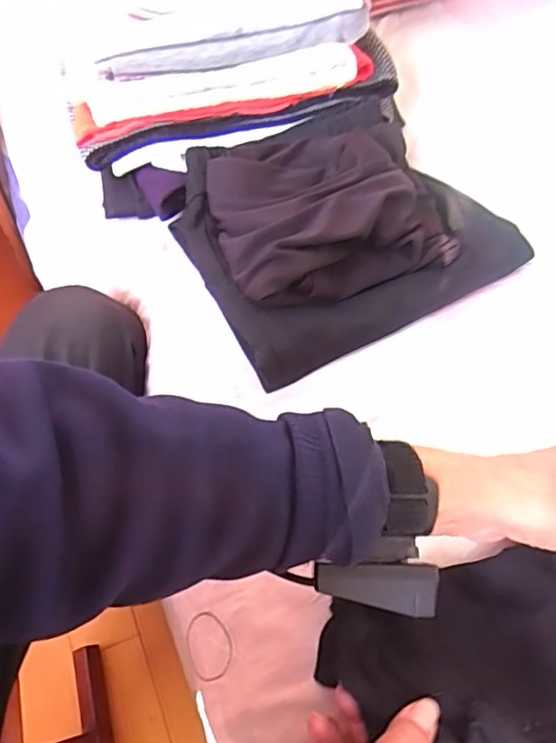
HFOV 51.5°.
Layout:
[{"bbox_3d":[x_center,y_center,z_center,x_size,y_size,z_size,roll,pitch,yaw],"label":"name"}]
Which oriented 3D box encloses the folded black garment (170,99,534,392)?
[{"bbox_3d":[0.059,-0.140,0.502,0.272,0.057,0.231,-24,64,-15],"label":"folded black garment"}]

